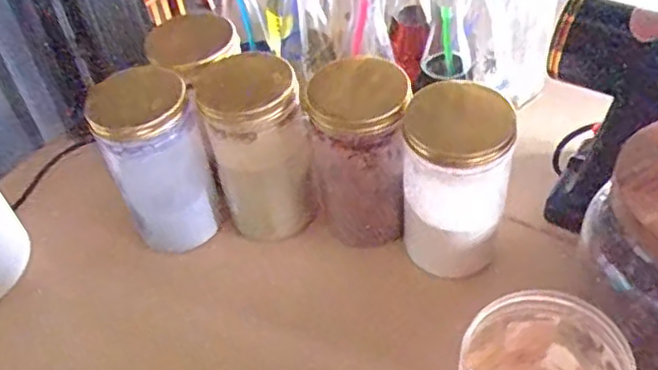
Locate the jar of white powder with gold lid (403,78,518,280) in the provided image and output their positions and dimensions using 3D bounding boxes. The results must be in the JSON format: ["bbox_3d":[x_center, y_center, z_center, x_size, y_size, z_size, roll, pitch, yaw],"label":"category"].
[{"bbox_3d":[0.112,0.006,0.617,0.090,0.161,0.073,3,47,9],"label":"jar of white powder with gold lid"}]

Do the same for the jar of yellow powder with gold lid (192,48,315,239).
[{"bbox_3d":[-0.067,-0.037,0.683,0.088,0.162,0.096,-3,46,4],"label":"jar of yellow powder with gold lid"}]

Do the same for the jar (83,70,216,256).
[{"bbox_3d":[-0.158,-0.020,0.657,0.085,0.185,0.079,-3,46,4],"label":"jar"}]

